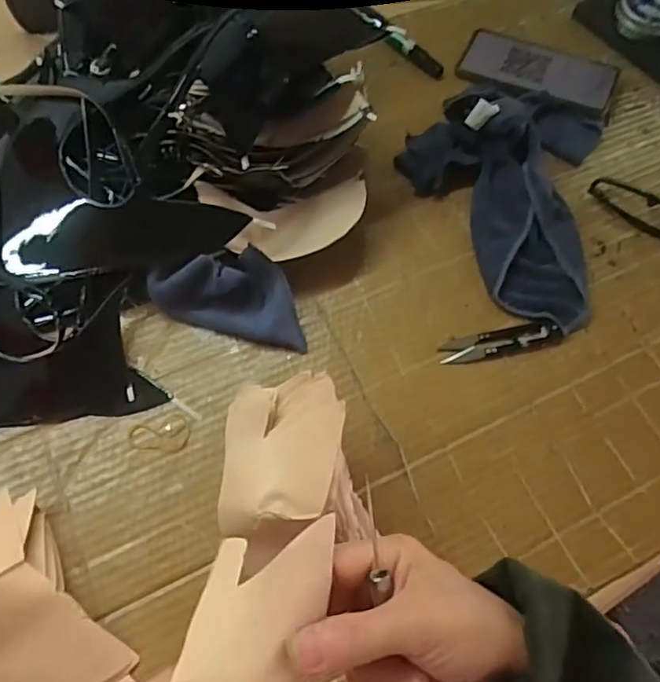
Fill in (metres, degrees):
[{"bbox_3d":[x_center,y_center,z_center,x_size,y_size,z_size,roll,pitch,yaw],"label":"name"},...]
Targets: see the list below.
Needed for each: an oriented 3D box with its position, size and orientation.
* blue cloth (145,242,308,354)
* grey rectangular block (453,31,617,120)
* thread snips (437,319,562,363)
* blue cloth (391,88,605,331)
[{"bbox_3d":[-0.081,-0.039,0.495,0.129,0.016,0.072,12,99,-5],"label":"blue cloth"},{"bbox_3d":[0.226,-0.293,0.653,0.163,0.010,0.086,23,65,8],"label":"grey rectangular block"},{"bbox_3d":[0.146,0.001,0.511,0.104,0.010,0.023,-10,65,-8],"label":"thread snips"},{"bbox_3d":[0.161,-0.155,0.560,0.181,0.055,0.261,13,64,3],"label":"blue cloth"}]

